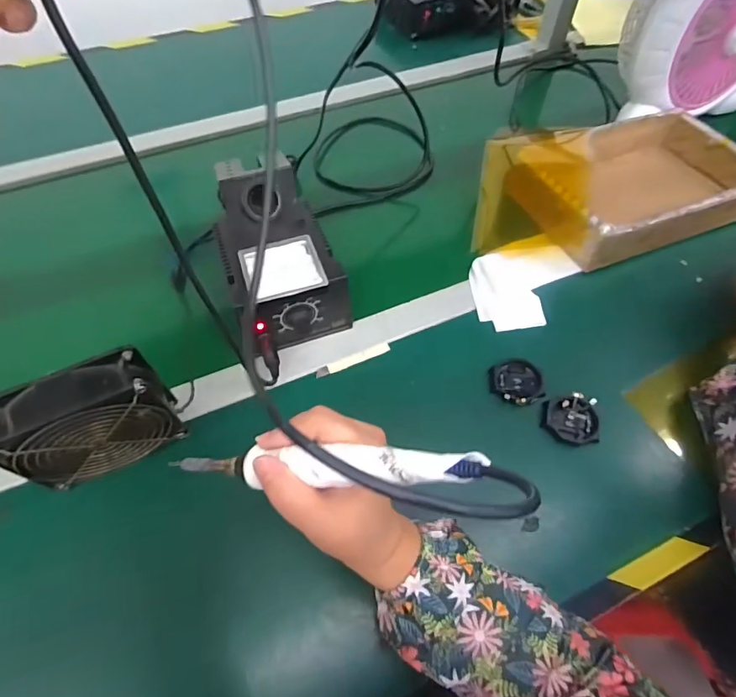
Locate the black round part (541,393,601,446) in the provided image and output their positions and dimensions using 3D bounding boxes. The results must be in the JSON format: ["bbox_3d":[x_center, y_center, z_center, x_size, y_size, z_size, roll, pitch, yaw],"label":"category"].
[{"bbox_3d":[0.202,0.070,0.464,0.053,0.009,0.049,0,58,0],"label":"black round part"}]

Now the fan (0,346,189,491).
[{"bbox_3d":[-0.229,0.067,0.393,0.119,0.123,0.047,-23,61,-15],"label":"fan"}]

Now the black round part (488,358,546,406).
[{"bbox_3d":[0.154,0.034,0.485,0.054,0.009,0.049,9,58,5],"label":"black round part"}]

